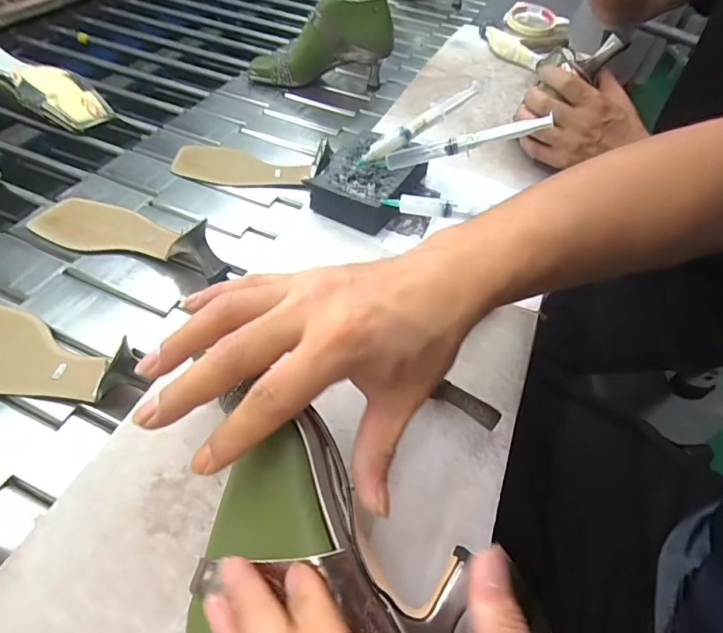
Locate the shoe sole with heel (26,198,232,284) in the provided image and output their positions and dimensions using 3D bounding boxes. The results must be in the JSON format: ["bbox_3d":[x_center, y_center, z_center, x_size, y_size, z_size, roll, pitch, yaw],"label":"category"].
[{"bbox_3d":[-0.239,-0.097,0.482,0.232,0.054,0.075,18,48,6],"label":"shoe sole with heel"}]

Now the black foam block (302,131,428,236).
[{"bbox_3d":[0.008,-0.143,0.480,0.091,0.038,0.118,23,49,11],"label":"black foam block"}]

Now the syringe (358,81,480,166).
[{"bbox_3d":[0.061,-0.196,0.474,0.142,0.020,0.018,-32,55,1],"label":"syringe"}]

